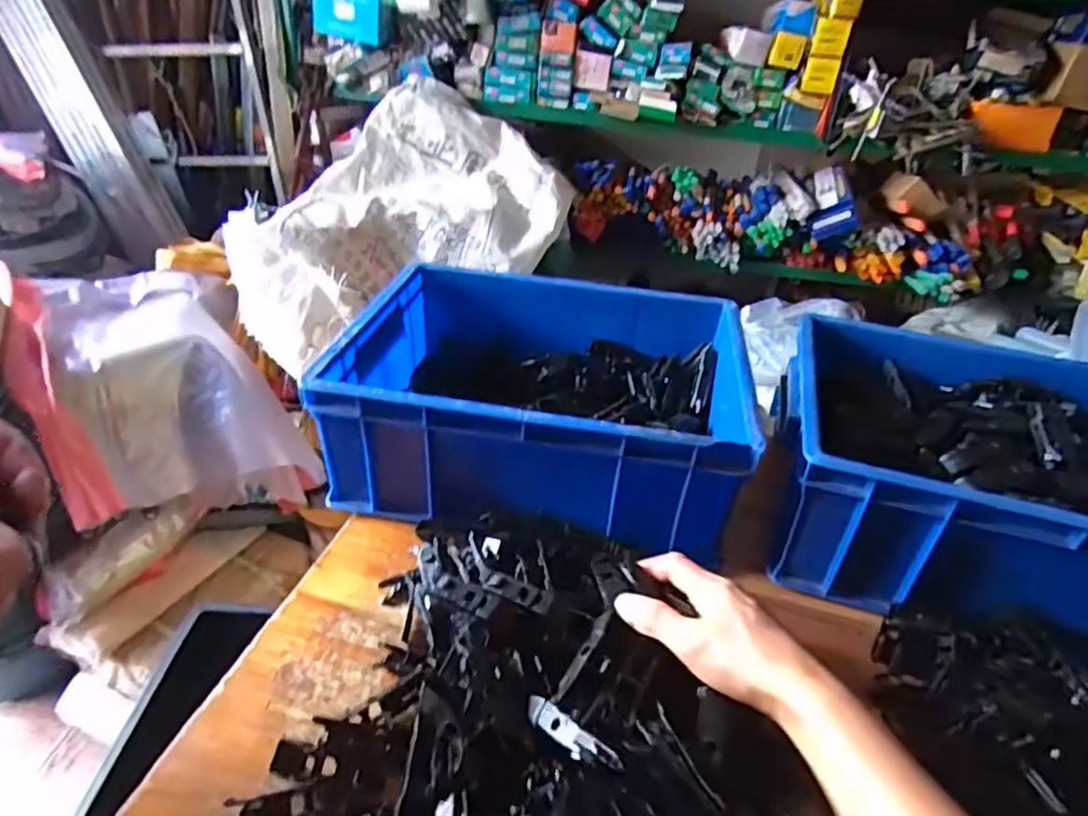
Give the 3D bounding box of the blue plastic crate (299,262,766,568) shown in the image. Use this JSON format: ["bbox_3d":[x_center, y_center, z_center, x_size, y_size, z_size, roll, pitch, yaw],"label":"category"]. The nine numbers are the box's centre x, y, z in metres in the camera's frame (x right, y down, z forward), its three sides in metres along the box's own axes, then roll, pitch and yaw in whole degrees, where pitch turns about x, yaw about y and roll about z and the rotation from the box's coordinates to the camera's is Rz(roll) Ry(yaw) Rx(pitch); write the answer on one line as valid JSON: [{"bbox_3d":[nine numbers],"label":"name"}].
[{"bbox_3d":[0.003,-0.002,0.603,0.329,0.151,0.265,8,33,7],"label":"blue plastic crate"}]

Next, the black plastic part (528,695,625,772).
[{"bbox_3d":[0.013,0.172,0.340,0.014,0.012,0.068,-24,20,-35],"label":"black plastic part"}]

